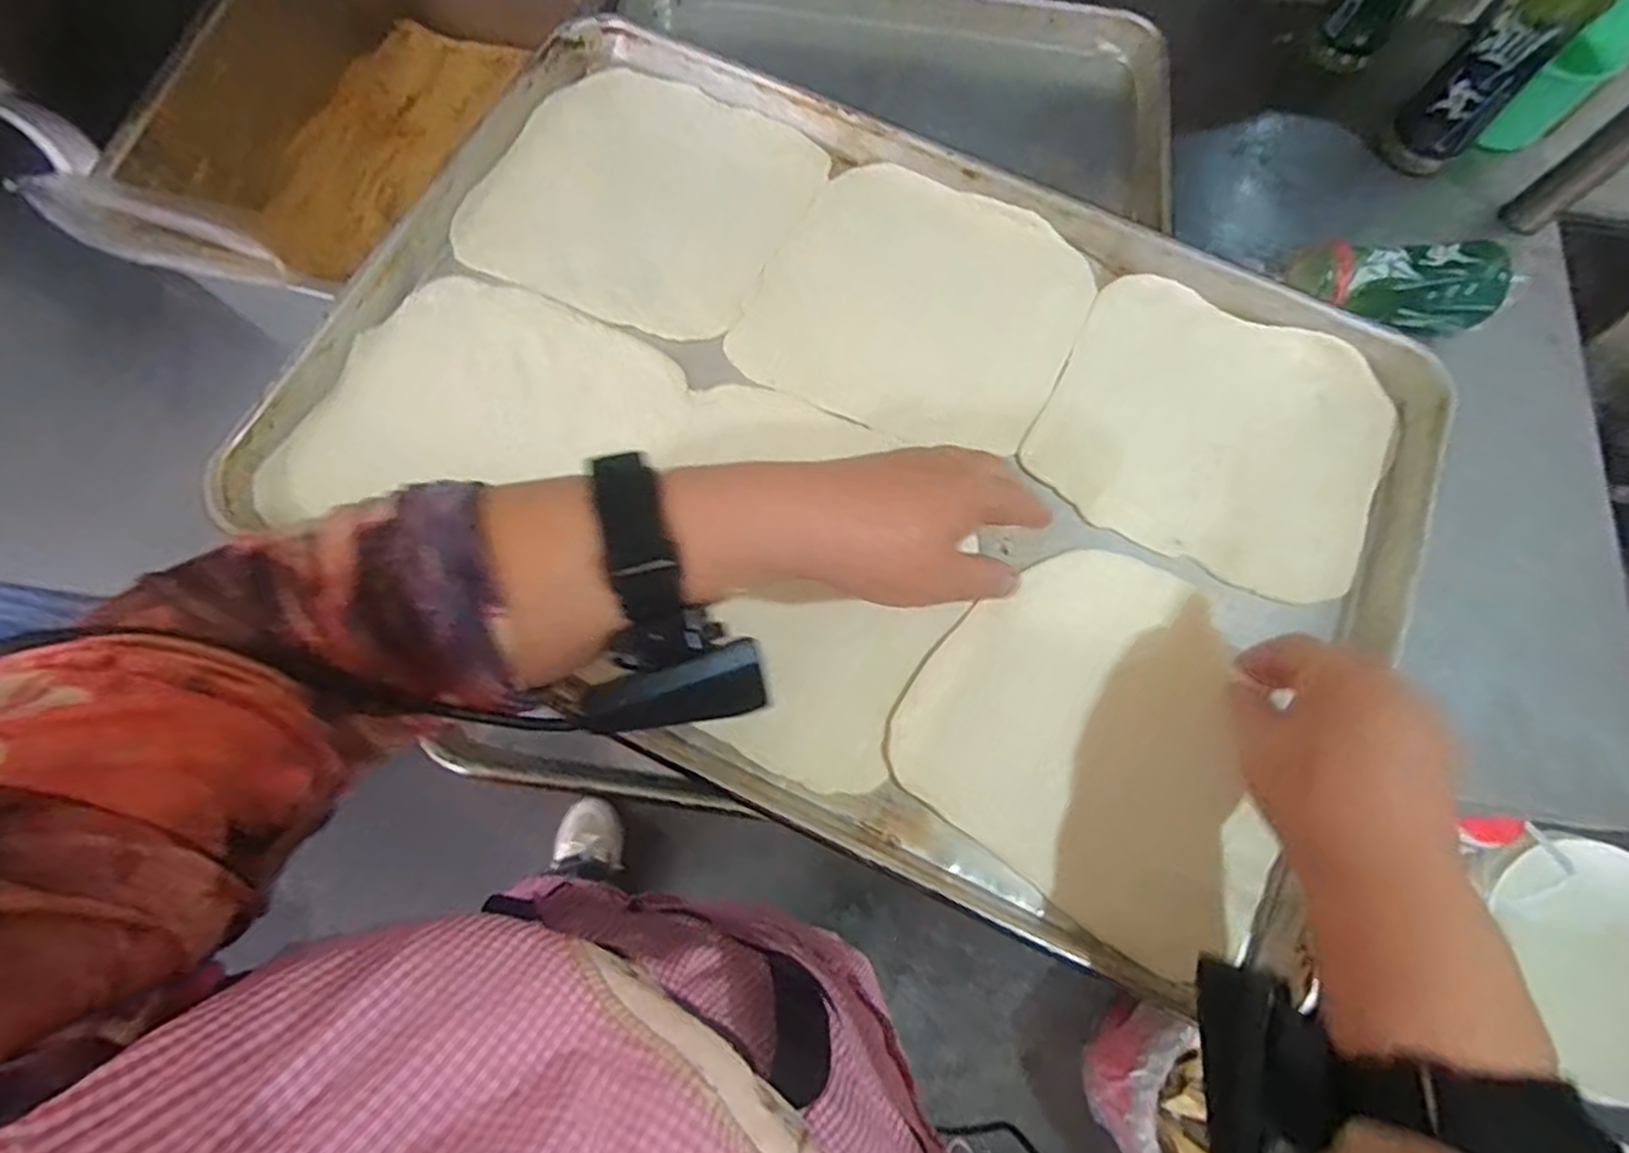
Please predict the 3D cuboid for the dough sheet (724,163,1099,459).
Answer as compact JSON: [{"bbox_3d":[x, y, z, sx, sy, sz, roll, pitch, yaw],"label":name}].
[{"bbox_3d":[0.064,-0.167,0.454,0.187,0.011,0.172,23,74,5],"label":"dough sheet"}]

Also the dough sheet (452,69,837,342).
[{"bbox_3d":[-0.108,-0.241,0.469,0.185,0.008,0.177,27,75,6],"label":"dough sheet"}]

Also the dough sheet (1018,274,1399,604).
[{"bbox_3d":[0.240,-0.087,0.439,0.192,0.010,0.173,26,75,6],"label":"dough sheet"}]

